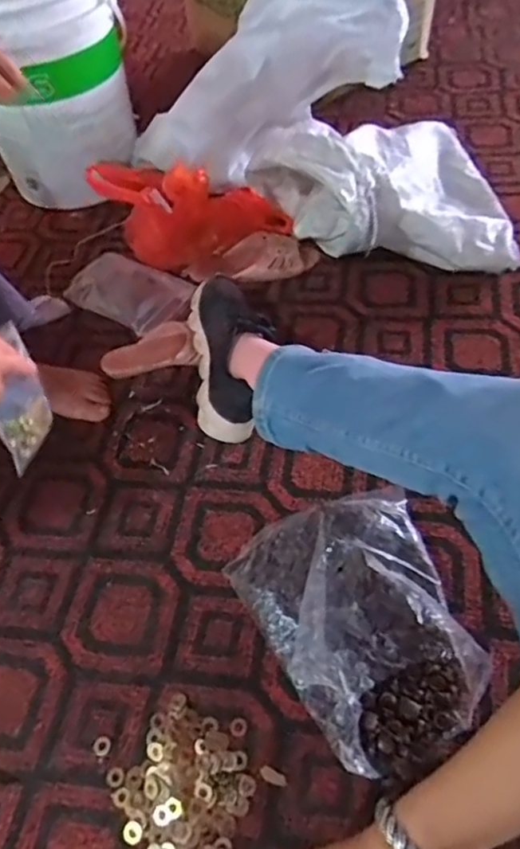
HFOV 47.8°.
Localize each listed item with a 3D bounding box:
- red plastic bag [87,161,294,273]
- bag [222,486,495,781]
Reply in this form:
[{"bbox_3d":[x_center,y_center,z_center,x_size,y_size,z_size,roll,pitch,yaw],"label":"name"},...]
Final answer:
[{"bbox_3d":[-0.115,-0.368,0.986,0.318,0.133,0.162,4,56,9],"label":"red plastic bag"},{"bbox_3d":[0.112,0.193,0.610,0.215,0.090,0.279,-25,56,-11],"label":"bag"}]

